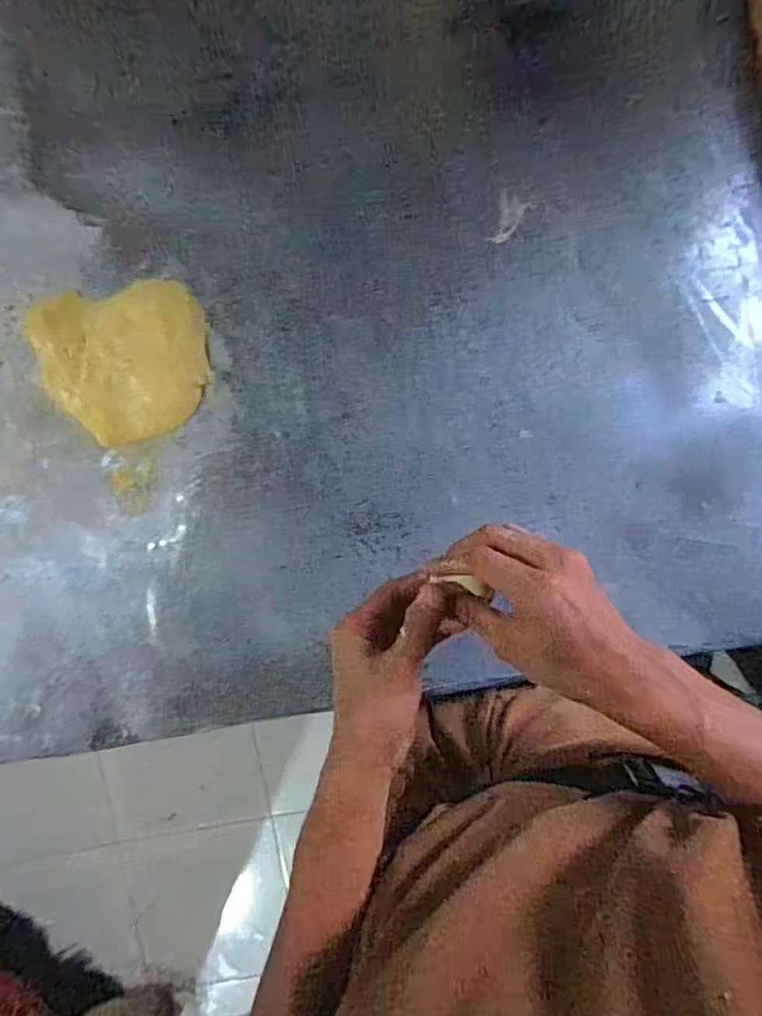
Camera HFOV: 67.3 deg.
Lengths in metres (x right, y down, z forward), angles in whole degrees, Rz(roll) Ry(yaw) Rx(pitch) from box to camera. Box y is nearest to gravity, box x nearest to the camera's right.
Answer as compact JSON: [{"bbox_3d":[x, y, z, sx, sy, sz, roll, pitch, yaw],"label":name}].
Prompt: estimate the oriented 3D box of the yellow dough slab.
[{"bbox_3d":[-0.212,-0.118,0.464,0.141,0.012,0.123,-6,91,2],"label":"yellow dough slab"}]

